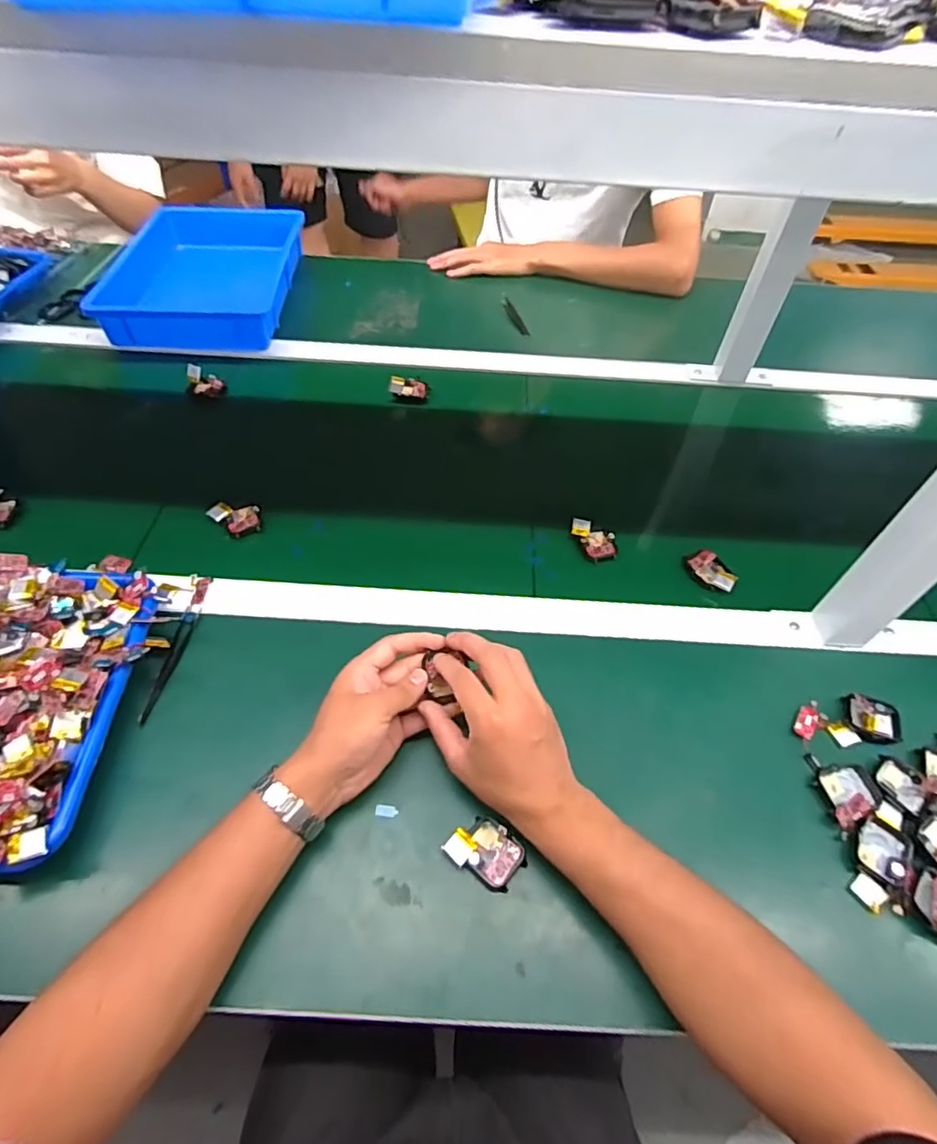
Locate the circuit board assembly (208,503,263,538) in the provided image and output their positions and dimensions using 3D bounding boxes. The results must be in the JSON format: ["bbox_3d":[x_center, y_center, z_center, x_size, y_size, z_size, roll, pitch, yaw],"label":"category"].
[{"bbox_3d":[-0.251,-0.057,0.625,0.053,0.017,0.036,-1,52,-4],"label":"circuit board assembly"}]

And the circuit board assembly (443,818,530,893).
[{"bbox_3d":[0.014,0.209,0.432,0.052,0.017,0.043,35,58,21],"label":"circuit board assembly"}]

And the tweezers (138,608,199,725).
[{"bbox_3d":[-0.267,0.082,0.520,0.014,0.010,0.110,6,52,1],"label":"tweezers"}]

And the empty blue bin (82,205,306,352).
[{"bbox_3d":[-0.410,-0.467,0.917,0.255,0.073,0.377,1,52,-3],"label":"empty blue bin"}]

